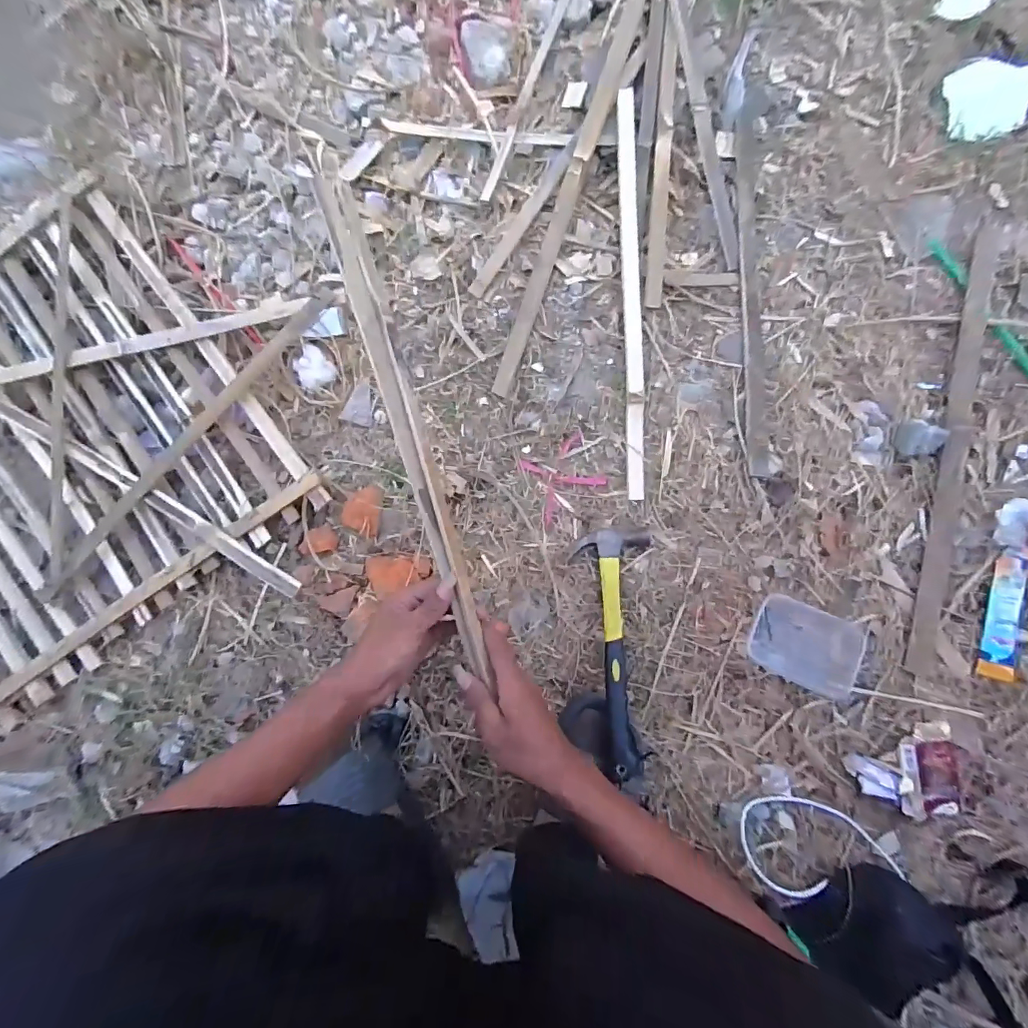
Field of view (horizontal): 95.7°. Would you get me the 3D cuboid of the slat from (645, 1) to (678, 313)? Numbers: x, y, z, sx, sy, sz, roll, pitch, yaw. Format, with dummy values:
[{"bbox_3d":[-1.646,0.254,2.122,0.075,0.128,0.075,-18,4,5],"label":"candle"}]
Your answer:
[{"bbox_3d":[0.187,-0.437,0.576,0.021,0.014,0.353,4,88,1],"label":"slat"}]

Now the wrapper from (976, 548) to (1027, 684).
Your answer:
[{"bbox_3d":[0.561,0.113,0.528,0.039,0.011,0.150,16,89,1],"label":"wrapper"}]

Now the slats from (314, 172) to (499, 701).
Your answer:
[{"bbox_3d":[-0.087,-0.061,0.404,0.026,0.021,0.433,-17,95,0],"label":"slats"}]

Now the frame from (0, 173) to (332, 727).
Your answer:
[{"bbox_3d":[-0.535,-0.094,0.574,0.565,0.033,0.524,-31,88,0],"label":"frame"}]

